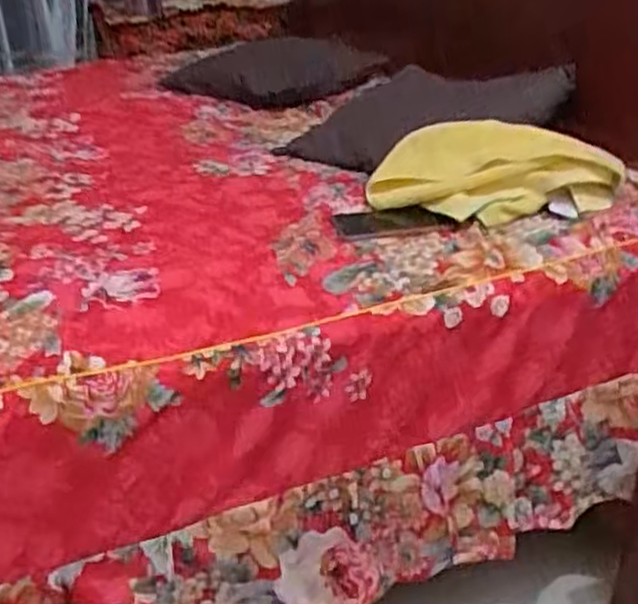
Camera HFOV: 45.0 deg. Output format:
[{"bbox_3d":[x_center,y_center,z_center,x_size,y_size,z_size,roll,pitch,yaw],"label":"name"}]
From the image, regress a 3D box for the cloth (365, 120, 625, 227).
[{"bbox_3d":[0.249,-0.189,1.111,0.339,0.102,0.188,6,28,17],"label":"cloth"}]

